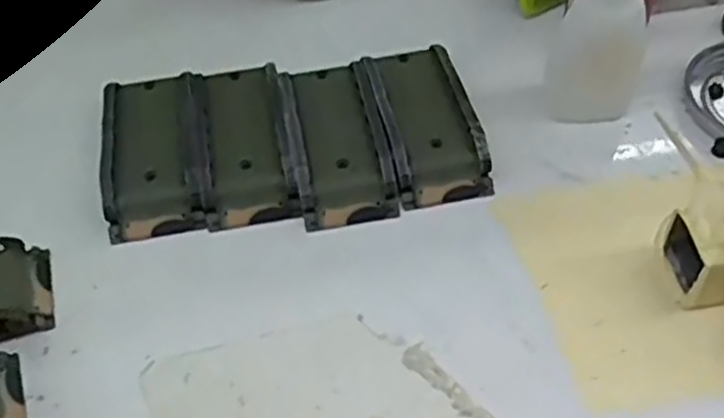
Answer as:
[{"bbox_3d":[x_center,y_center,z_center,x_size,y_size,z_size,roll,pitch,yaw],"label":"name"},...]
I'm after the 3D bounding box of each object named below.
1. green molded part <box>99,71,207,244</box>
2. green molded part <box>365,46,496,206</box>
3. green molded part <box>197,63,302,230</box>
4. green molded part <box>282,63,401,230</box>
[{"bbox_3d":[-0.101,-0.030,0.377,0.044,0.018,0.095,-10,51,-5],"label":"green molded part"},{"bbox_3d":[0.030,-0.045,0.381,0.042,0.017,0.094,-11,51,-6],"label":"green molded part"},{"bbox_3d":[-0.057,-0.035,0.379,0.041,0.019,0.093,-9,51,-5],"label":"green molded part"},{"bbox_3d":[-0.012,-0.035,0.375,0.042,0.017,0.092,-9,51,-5],"label":"green molded part"}]

